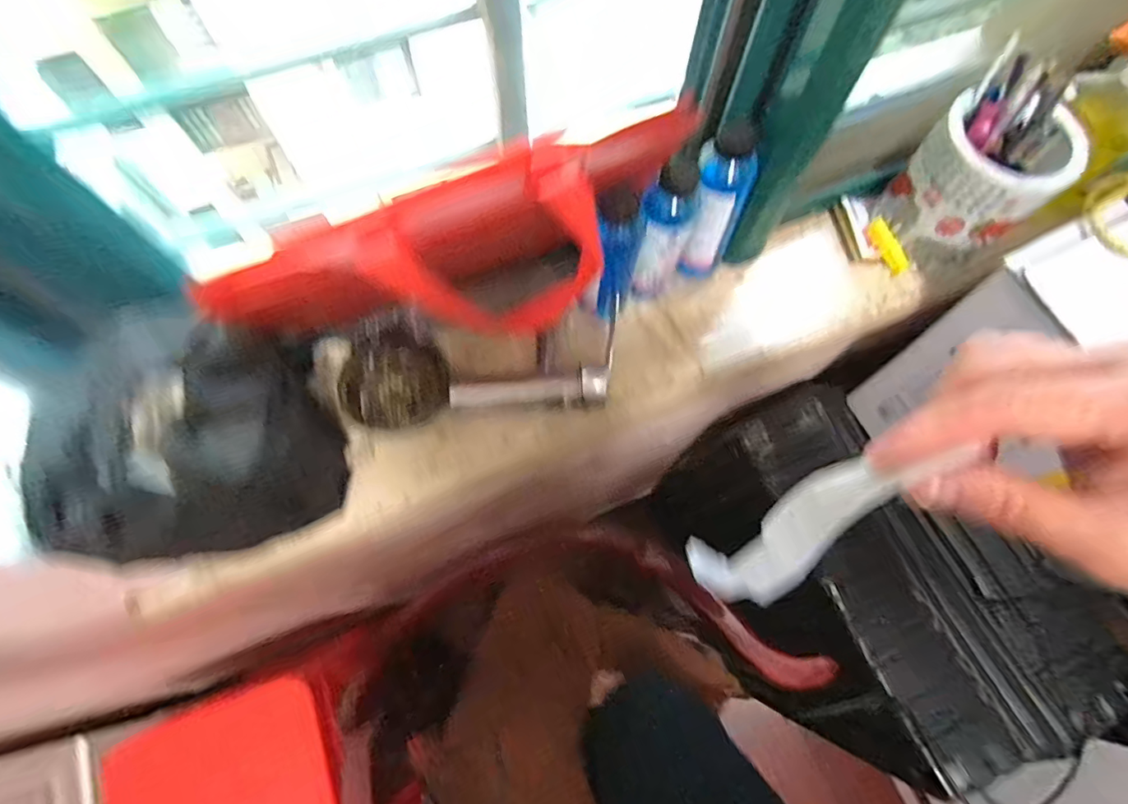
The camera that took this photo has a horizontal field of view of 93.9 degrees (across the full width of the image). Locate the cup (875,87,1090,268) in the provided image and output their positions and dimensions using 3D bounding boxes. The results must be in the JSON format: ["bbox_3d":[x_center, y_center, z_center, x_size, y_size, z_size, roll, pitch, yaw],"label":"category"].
[{"bbox_3d":[0.376,-0.203,0.484,0.102,0.156,0.110,0,70,-1],"label":"cup"}]

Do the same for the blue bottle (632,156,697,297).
[{"bbox_3d":[0.083,-0.136,0.459,0.041,0.143,0.052,20,71,6],"label":"blue bottle"}]

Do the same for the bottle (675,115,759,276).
[{"bbox_3d":[0.129,-0.163,0.465,0.050,0.153,0.050,20,71,6],"label":"bottle"}]

